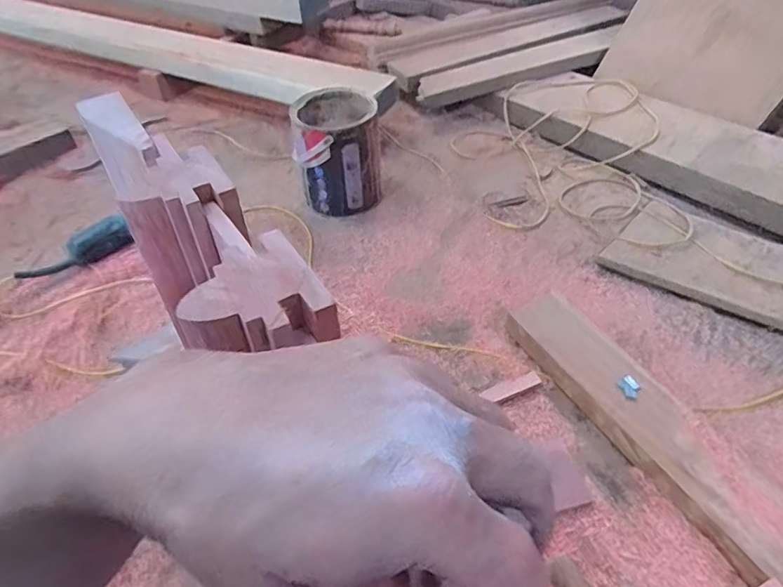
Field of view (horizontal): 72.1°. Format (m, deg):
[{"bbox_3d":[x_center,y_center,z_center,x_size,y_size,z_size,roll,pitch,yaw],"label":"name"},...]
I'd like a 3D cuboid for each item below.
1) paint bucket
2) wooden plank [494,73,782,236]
[{"bbox_3d":[-0.114,-0.299,1.138,0.168,0.195,0.191,-7,45,-4],"label":"paint bucket"},{"bbox_3d":[0.676,-0.298,1.166,0.287,0.095,1.016,-34,53,-28],"label":"wooden plank"}]

